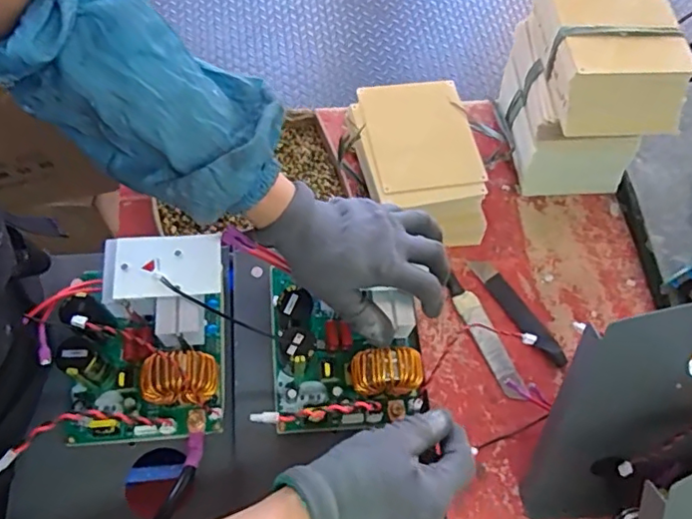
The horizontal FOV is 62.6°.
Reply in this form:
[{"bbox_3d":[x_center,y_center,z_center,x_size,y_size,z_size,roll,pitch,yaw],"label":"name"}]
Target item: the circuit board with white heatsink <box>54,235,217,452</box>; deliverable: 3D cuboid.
[{"bbox_3d":[-0.159,0.063,0.453,0.116,0.074,0.142,1,64,-4],"label":"circuit board with white heatsink"}]

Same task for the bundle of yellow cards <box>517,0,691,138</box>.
[{"bbox_3d":[0.268,-0.217,0.594,0.125,0.086,0.170,-2,64,-6],"label":"bundle of yellow cards"}]

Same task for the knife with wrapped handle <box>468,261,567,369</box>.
[{"bbox_3d":[0.191,0.056,0.630,0.028,0.011,0.144,-30,70,-17],"label":"knife with wrapped handle"}]

